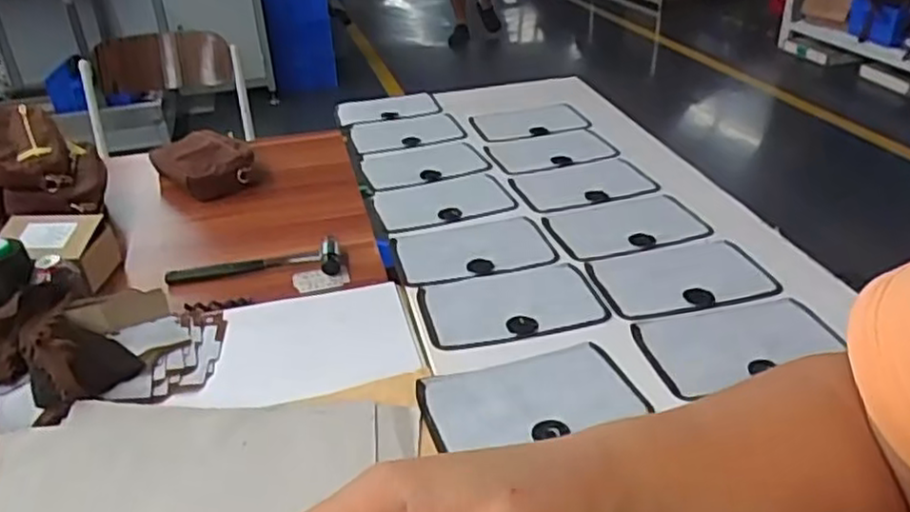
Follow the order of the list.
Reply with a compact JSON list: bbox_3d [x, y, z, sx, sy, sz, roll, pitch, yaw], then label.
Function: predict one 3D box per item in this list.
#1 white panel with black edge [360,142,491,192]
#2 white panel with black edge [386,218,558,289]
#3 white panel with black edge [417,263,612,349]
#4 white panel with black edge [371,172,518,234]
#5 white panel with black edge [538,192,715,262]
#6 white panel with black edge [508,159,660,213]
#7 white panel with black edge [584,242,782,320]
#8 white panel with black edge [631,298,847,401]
[{"bbox_3d":[-0.055,-0.166,1.290,0.217,0.012,0.152,-13,32,-16],"label":"white panel with black edge"},{"bbox_3d":[0.024,-0.013,1.020,0.216,0.009,0.138,-9,32,-10],"label":"white panel with black edge"},{"bbox_3d":[0.068,0.060,0.904,0.220,0.009,0.142,-8,31,-8],"label":"white panel with black edge"},{"bbox_3d":[-0.019,-0.091,1.162,0.210,0.012,0.160,-12,32,-14],"label":"white panel with black edge"},{"bbox_3d":[0.249,-0.046,1.057,0.219,0.011,0.141,-10,32,-11],"label":"white panel with black edge"},{"bbox_3d":[0.209,-0.121,1.178,0.211,0.012,0.134,-10,32,-11],"label":"white panel with black edge"},{"bbox_3d":[0.292,0.027,0.931,0.217,0.013,0.139,-8,31,-9],"label":"white panel with black edge"},{"bbox_3d":[0.321,0.099,0.814,0.216,0.018,0.125,-8,31,-8],"label":"white panel with black edge"}]

